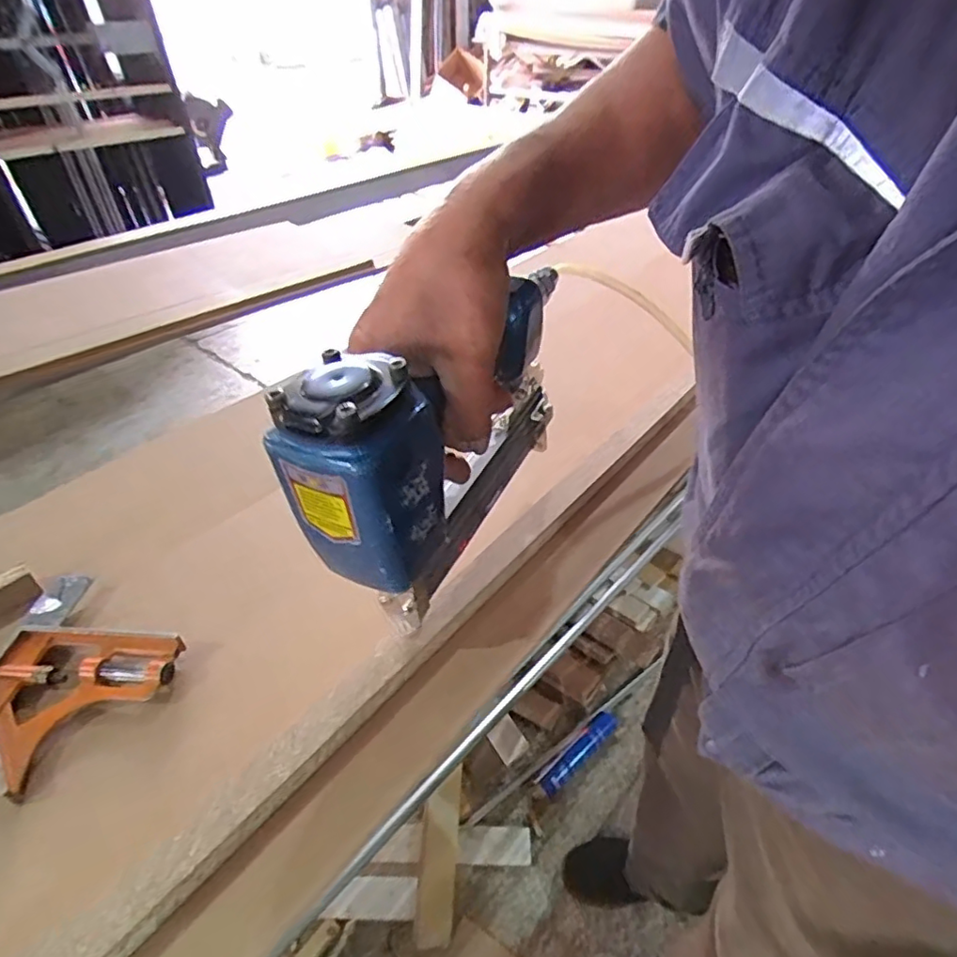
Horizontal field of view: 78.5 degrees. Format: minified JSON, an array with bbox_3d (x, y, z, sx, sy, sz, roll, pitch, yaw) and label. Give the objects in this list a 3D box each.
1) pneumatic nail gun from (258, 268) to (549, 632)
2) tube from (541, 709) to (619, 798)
[{"bbox_3d":[-0.018,-0.029,0.338,0.058,0.145,0.227,16,42,17],"label":"pneumatic nail gun"},{"bbox_3d":[0.209,0.566,1.212,0.050,0.036,0.223,33,49,32],"label":"tube"}]

